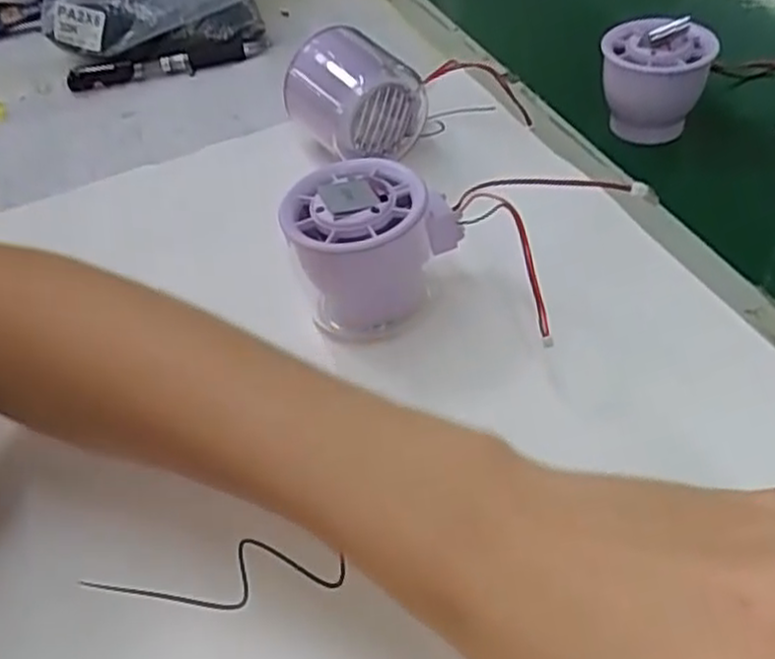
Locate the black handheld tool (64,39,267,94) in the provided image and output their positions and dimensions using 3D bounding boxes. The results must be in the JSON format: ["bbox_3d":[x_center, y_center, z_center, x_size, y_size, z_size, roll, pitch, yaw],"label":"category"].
[{"bbox_3d":[-0.153,-0.186,0.532,0.139,0.015,0.016,-12,45,-3],"label":"black handheld tool"}]

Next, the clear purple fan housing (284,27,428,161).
[{"bbox_3d":[-0.016,-0.123,0.409,0.065,0.061,0.065,-12,68,32],"label":"clear purple fan housing"}]

